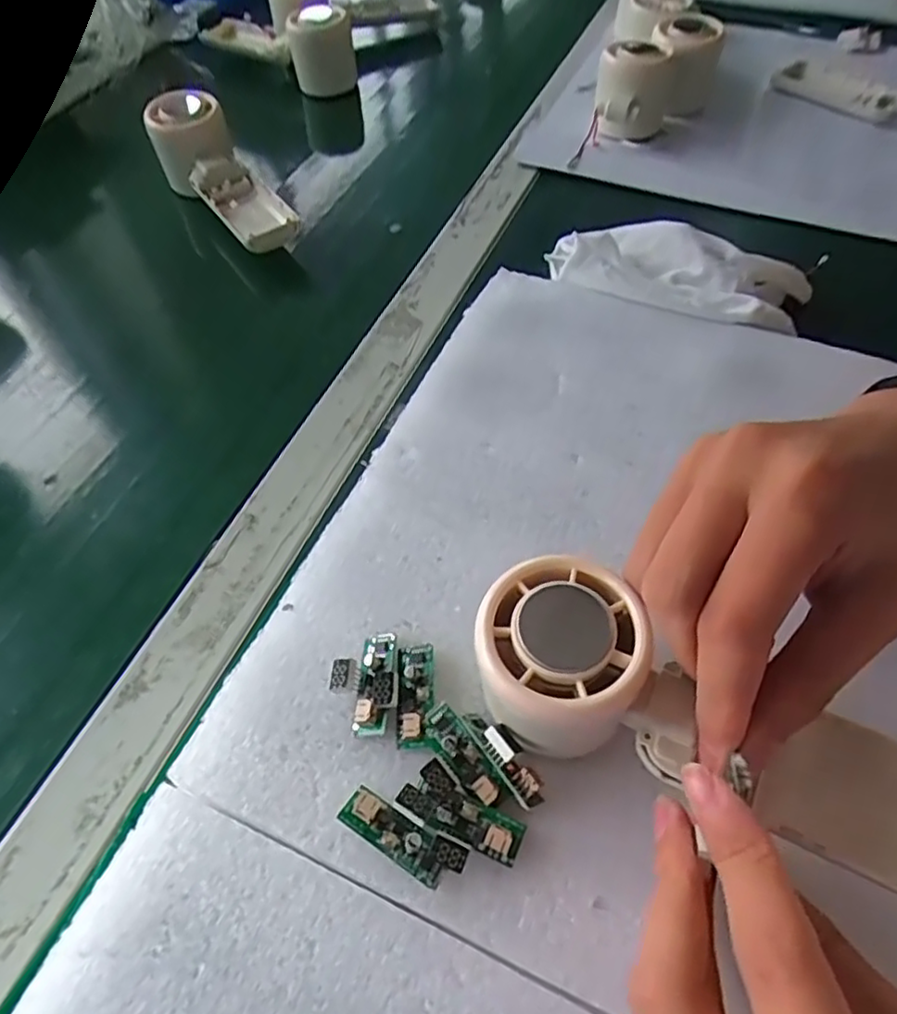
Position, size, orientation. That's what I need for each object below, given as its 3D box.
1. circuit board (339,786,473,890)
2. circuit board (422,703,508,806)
[{"bbox_3d":[-0.016,0.110,0.217,0.043,0.011,0.014,25,60,18],"label":"circuit board"},{"bbox_3d":[0.006,0.087,0.229,0.012,0.007,0.036,-33,60,-18],"label":"circuit board"}]

